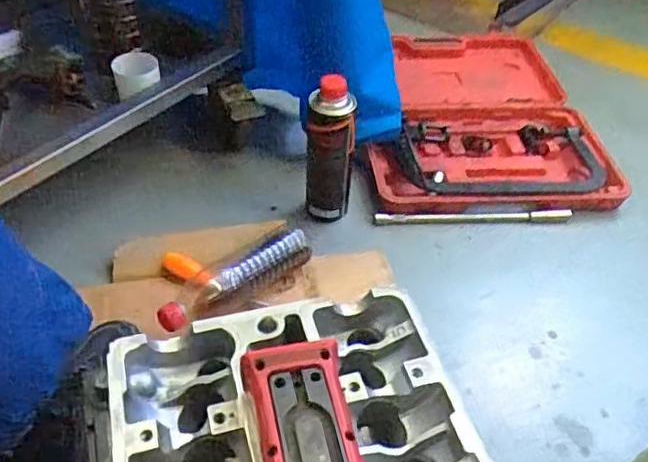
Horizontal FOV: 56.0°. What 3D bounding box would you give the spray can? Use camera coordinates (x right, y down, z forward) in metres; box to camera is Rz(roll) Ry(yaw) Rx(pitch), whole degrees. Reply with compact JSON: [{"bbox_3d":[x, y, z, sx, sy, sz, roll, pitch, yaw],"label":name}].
[{"bbox_3d":[0.008,-0.107,0.851,0.062,0.206,0.059,2,45,-2],"label":"spray can"}]

